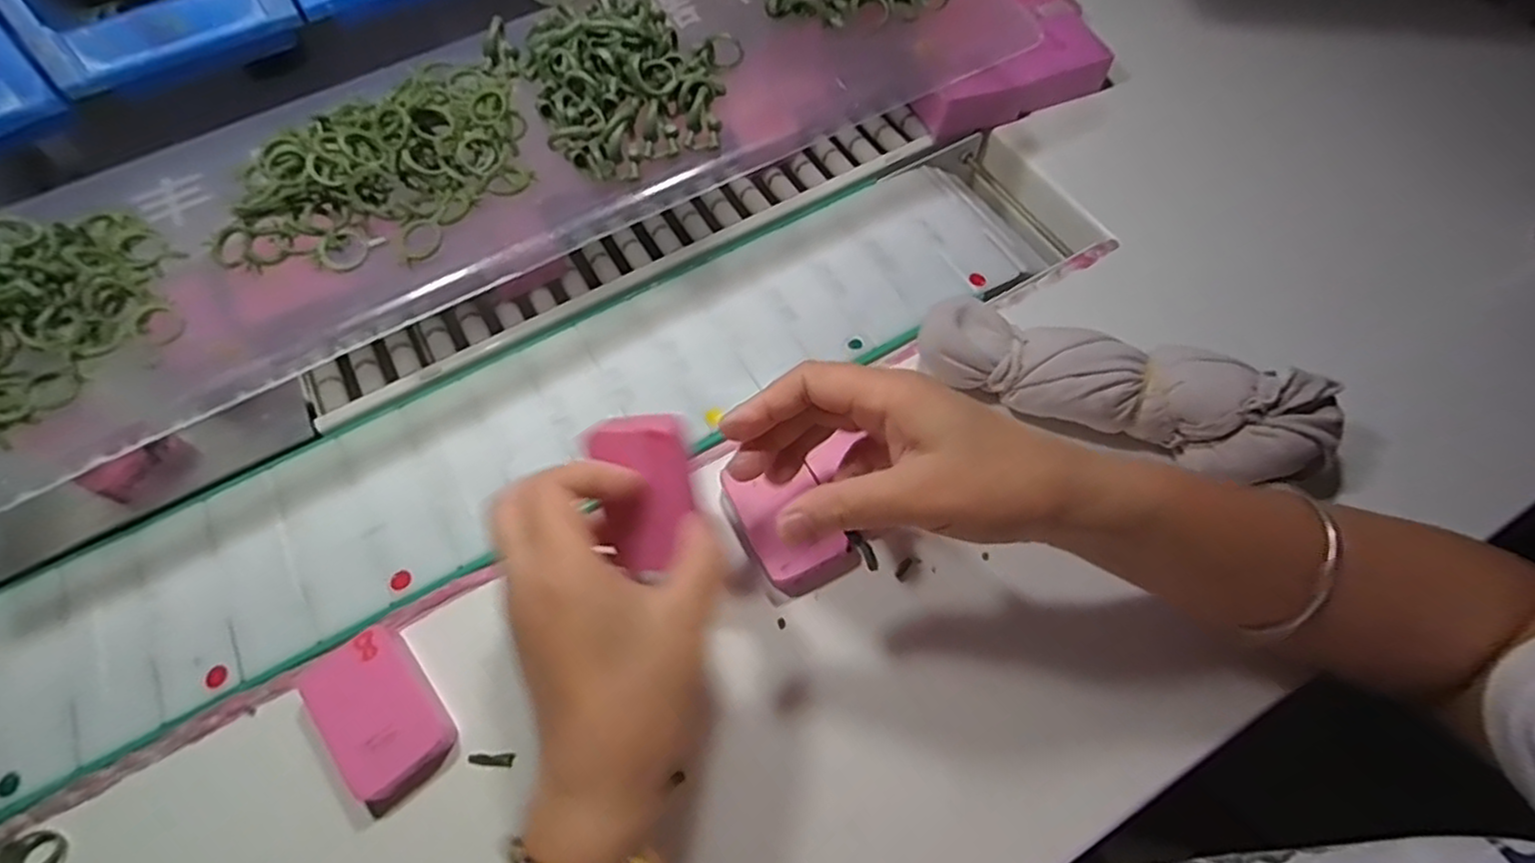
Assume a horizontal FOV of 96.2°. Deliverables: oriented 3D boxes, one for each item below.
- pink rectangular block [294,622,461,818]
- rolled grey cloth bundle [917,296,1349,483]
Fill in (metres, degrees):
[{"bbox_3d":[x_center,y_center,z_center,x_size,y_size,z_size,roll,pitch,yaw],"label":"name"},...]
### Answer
[{"bbox_3d":[-0.189,0.137,0.334,0.048,0.016,0.077,-35,71,-14],"label":"pink rectangular block"},{"bbox_3d":[0.192,-0.024,0.381,0.212,0.063,0.049,22,68,9],"label":"rolled grey cloth bundle"}]

